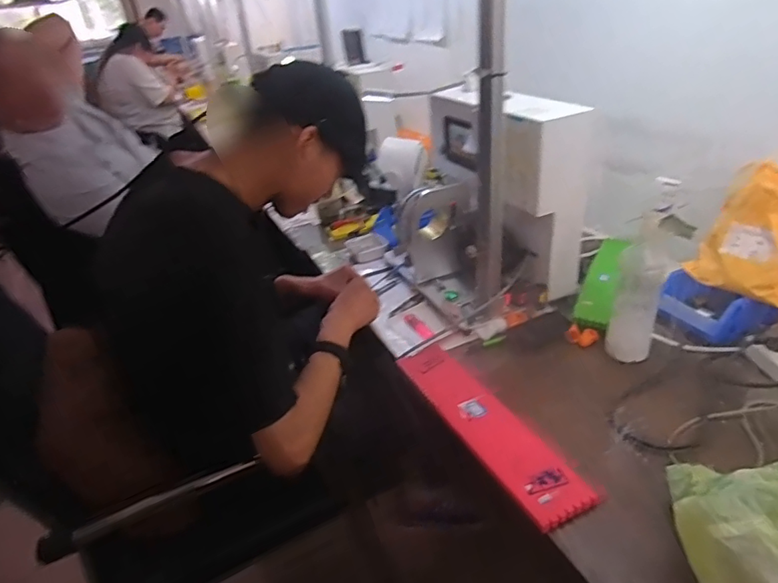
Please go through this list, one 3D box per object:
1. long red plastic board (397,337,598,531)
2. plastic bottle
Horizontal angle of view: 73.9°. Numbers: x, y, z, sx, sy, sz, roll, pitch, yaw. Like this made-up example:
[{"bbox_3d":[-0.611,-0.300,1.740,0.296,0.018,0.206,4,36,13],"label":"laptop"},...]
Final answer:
[{"bbox_3d":[0.135,0.176,0.717,0.100,0.015,0.343,-12,31,-24],"label":"long red plastic board"},{"bbox_3d":[0.366,0.010,0.764,0.055,0.176,0.055,-17,31,-19],"label":"plastic bottle"}]

